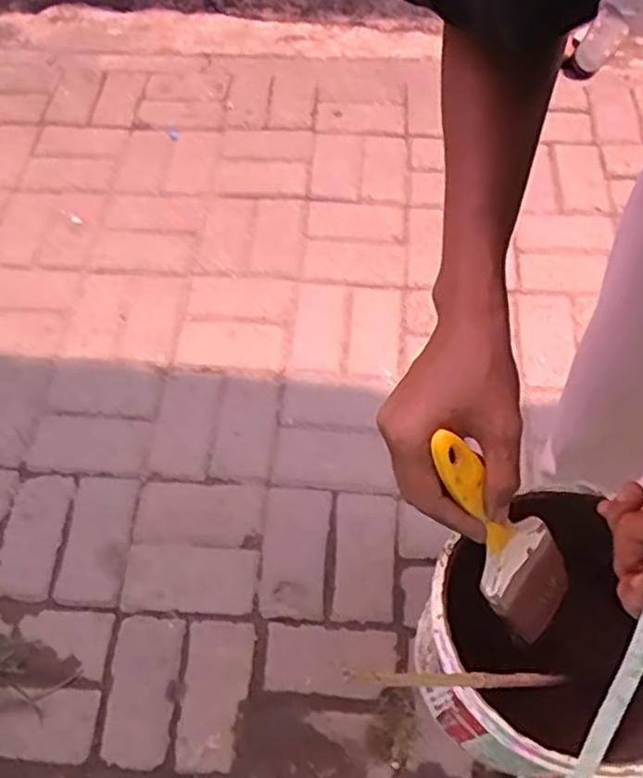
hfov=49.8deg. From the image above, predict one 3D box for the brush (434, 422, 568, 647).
[{"bbox_3d":[0.115,0.093,0.430,0.060,0.198,0.011,-45,37,-16],"label":"brush"}]

